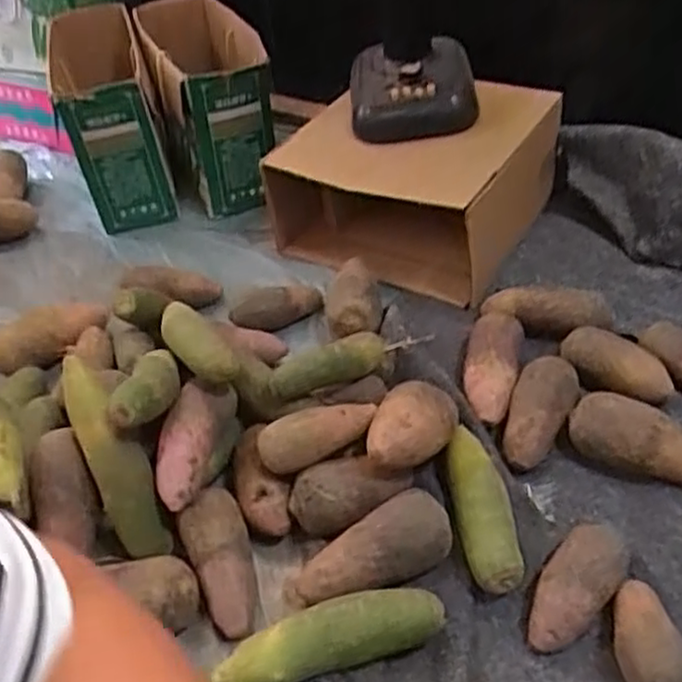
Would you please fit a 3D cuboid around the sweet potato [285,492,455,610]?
[{"bbox_3d":[0.029,0.216,0.722,0.170,0.068,0.071,-24,45,-17],"label":"sweet potato"}]

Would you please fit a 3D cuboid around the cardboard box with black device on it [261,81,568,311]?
[{"bbox_3d":[0.113,-0.251,1.164,0.355,0.203,0.317,18,48,25],"label":"cardboard box with black device on it"}]

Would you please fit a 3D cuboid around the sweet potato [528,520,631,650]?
[{"bbox_3d":[0.227,0.232,0.694,0.062,0.054,0.144,26,52,31],"label":"sweet potato"}]

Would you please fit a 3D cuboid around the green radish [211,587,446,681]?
[{"bbox_3d":[-0.011,0.270,0.666,0.207,0.050,0.052,-13,43,-6],"label":"green radish"}]

